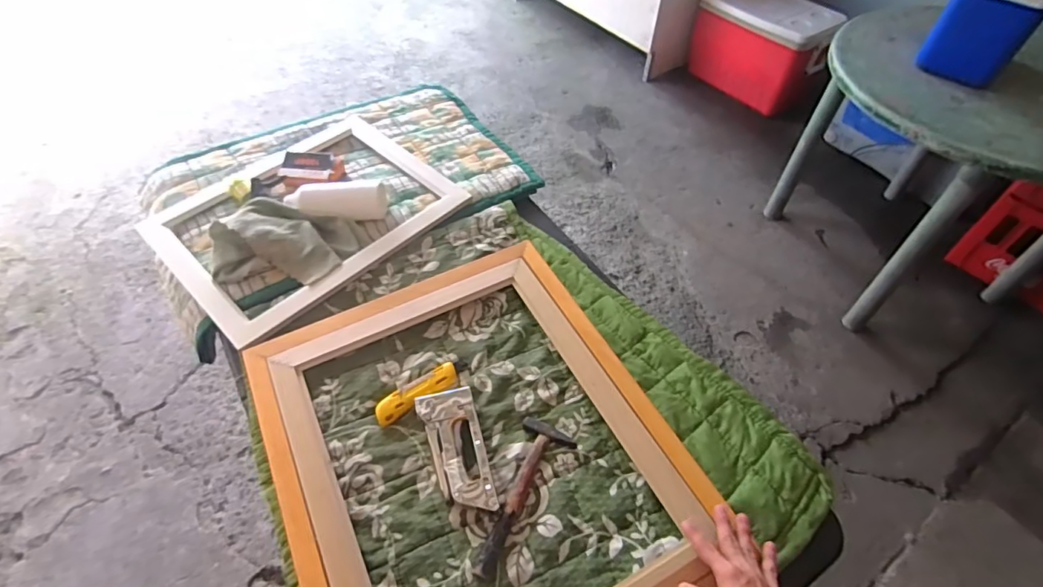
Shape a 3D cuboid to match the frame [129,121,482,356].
[{"bbox_3d":[-0.393,-0.157,0.971,0.383,0.020,0.481,38,60,24],"label":"frame"}]

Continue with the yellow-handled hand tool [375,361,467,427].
[{"bbox_3d":[-0.143,0.139,0.757,0.141,0.011,0.041,-27,58,-21],"label":"yellow-handled hand tool"}]

